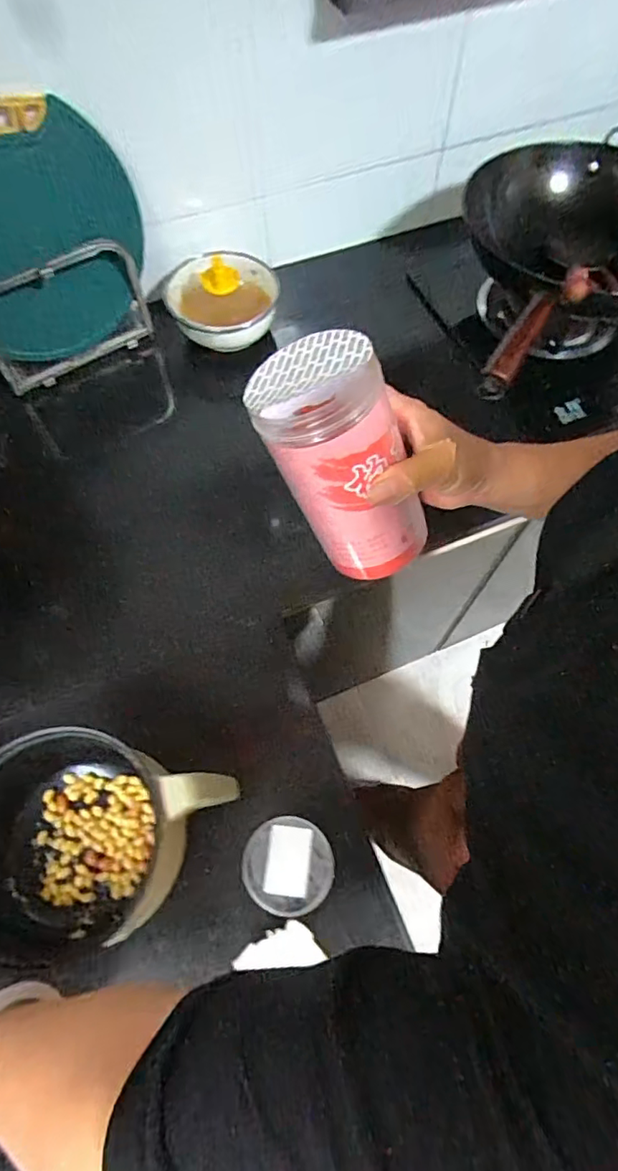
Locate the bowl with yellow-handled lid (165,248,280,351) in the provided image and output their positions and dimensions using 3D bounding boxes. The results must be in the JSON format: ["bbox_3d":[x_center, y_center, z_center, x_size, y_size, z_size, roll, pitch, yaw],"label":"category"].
[{"bbox_3d":[-0.126,-0.403,0.783,0.147,0.105,0.146,0,65,0],"label":"bowl with yellow-handled lid"}]

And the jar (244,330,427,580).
[{"bbox_3d":[0.023,-0.072,0.363,0.076,0.163,0.067,-42,40,-17],"label":"jar"}]

